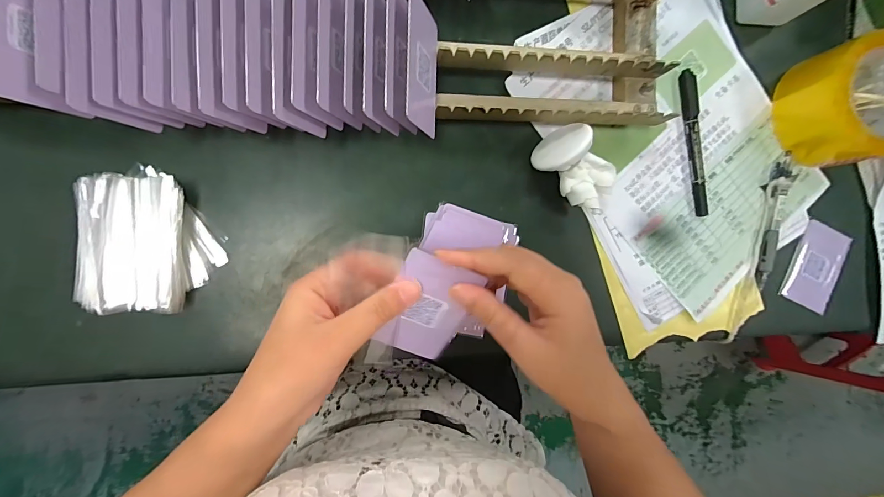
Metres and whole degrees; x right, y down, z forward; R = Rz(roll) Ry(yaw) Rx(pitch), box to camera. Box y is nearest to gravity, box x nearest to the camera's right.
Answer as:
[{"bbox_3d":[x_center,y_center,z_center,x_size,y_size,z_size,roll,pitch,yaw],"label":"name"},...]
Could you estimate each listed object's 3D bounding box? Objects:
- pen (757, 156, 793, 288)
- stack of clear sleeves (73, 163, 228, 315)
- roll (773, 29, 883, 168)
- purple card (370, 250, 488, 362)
[{"bbox_3d":[0.328,-0.028,0.371,0.017,0.012,0.132,11,91,-8],"label":"pen"},{"bbox_3d":[-0.219,-0.005,0.286,0.084,0.034,0.107,2,92,-8],"label":"stack of clear sleeves"},{"bbox_3d":[0.384,-0.132,0.346,0.089,0.073,0.093,0,92,-8],"label":"roll"},{"bbox_3d":[-0.010,0.042,0.255,0.052,0.008,0.079,20,114,-15],"label":"purple card"}]

